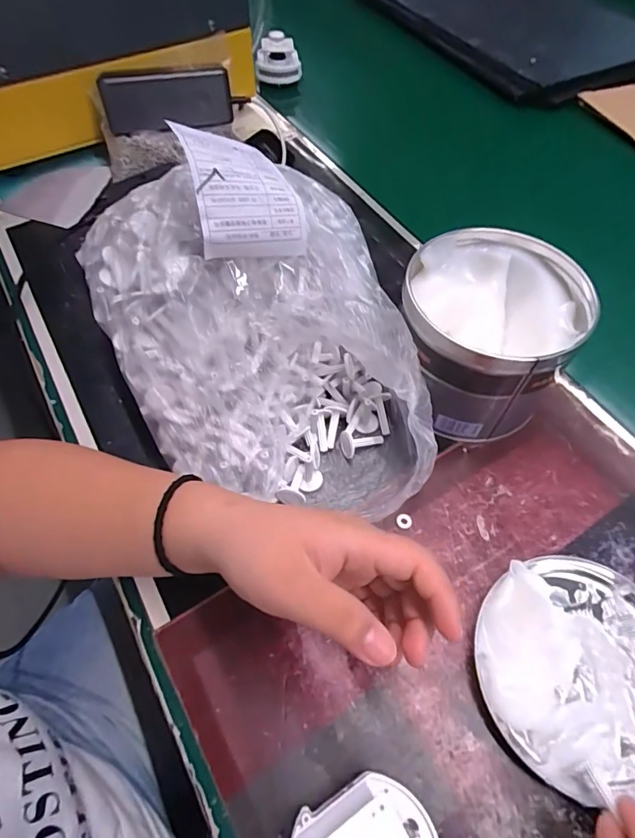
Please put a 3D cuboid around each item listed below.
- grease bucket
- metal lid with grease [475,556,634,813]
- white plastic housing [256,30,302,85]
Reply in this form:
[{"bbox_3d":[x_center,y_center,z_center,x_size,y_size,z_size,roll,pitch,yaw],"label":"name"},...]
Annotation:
[{"bbox_3d":[0.127,-0.061,0.362,0.120,0.101,0.123,1,58,-2],"label":"grease bucket"},{"bbox_3d":[0.161,0.146,0.279,0.126,0.028,0.128,1,58,-2],"label":"metal lid with grease"},{"bbox_3d":[-0.056,-0.523,0.685,0.062,0.042,0.060,1,58,-1],"label":"white plastic housing"}]

